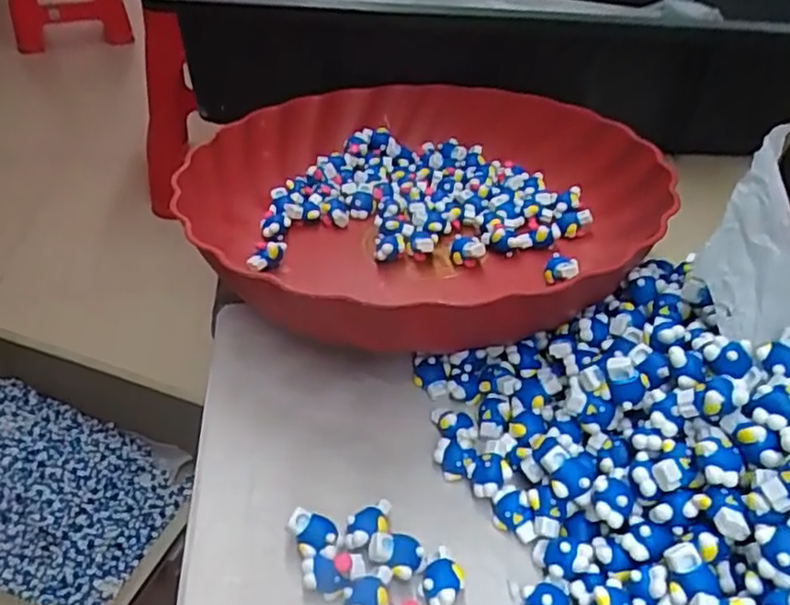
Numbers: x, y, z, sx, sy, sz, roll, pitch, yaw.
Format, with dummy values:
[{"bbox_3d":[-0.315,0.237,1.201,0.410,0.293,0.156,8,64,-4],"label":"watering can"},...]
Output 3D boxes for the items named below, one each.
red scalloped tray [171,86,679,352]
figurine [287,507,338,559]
[{"bbox_3d":[0.014,-0.048,0.359,0.232,0.069,0.234,-18,45,-23],"label":"red scalloped tray"},{"bbox_3d":[-0.030,0.085,0.245,0.018,0.014,0.016,6,41,3],"label":"figurine"}]

